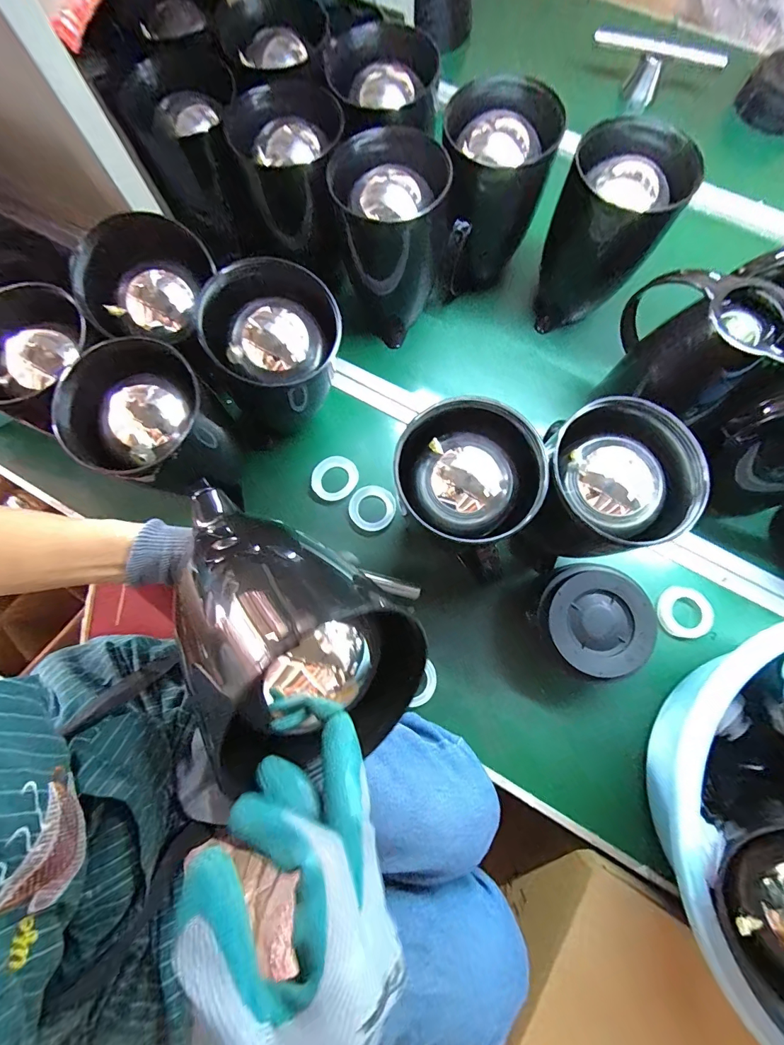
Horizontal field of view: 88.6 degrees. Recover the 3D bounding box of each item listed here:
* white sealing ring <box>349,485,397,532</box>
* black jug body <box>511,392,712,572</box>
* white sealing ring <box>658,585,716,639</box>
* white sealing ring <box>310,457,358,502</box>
[{"bbox_3d":[-0.025,-0.021,0.520,0.059,0.011,0.060,0,76,1],"label":"white sealing ring"},{"bbox_3d":[0.199,-0.021,0.431,0.118,0.196,0.125,-5,76,0],"label":"black jug body"},{"bbox_3d":[0.352,0.107,0.483,0.063,0.004,0.060,0,76,1],"label":"white sealing ring"},{"bbox_3d":[-0.075,-0.060,0.530,0.054,0.011,0.061,14,77,5],"label":"white sealing ring"}]

